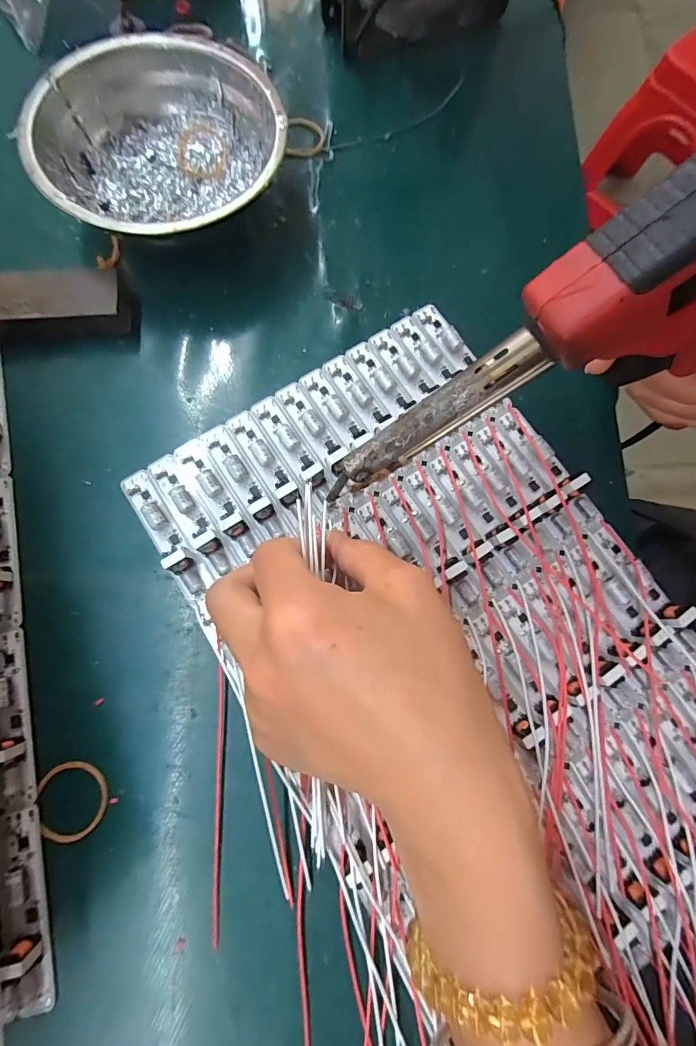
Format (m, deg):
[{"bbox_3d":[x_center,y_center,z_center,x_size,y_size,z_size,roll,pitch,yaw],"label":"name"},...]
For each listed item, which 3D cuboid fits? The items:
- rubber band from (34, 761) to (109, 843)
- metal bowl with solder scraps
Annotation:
[{"bbox_3d":[-0.120,0.120,0.183,0.030,0.004,0.031,0,78,-1],"label":"rubber band"},{"bbox_3d":[-0.097,-0.196,0.231,0.122,0.041,0.125,0,78,-1],"label":"metal bowl with solder scraps"}]

